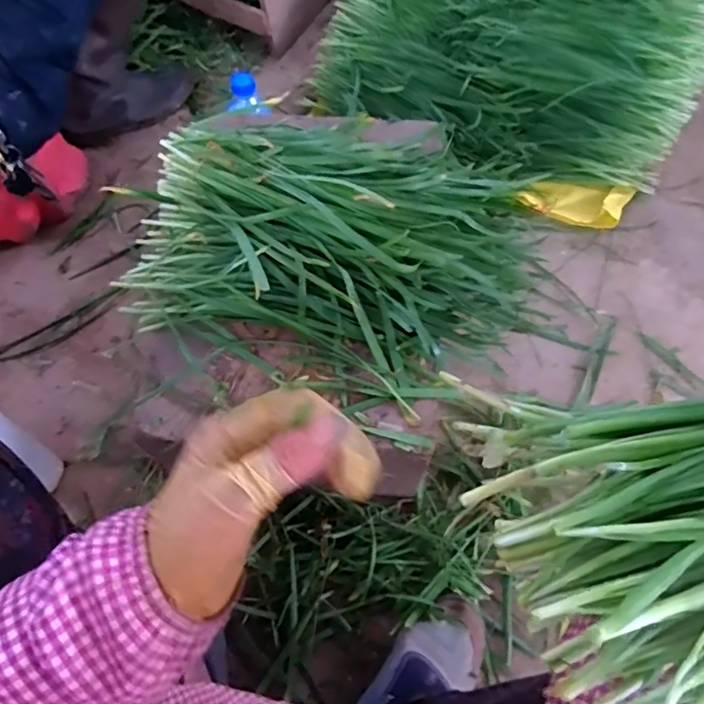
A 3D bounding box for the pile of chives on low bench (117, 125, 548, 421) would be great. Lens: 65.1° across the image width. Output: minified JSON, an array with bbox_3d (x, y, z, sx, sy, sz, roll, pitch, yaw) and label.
[{"bbox_3d":[-0.001,-0.127,0.559,0.392,0.121,0.307,21,66,12],"label":"pile of chives on low bench"}]

